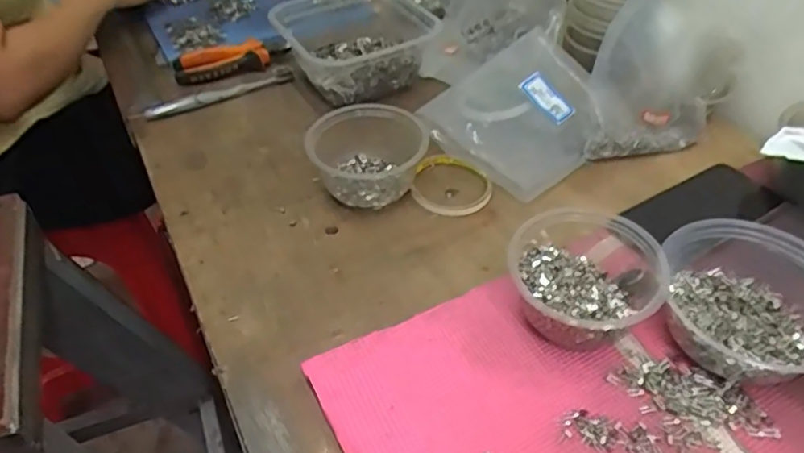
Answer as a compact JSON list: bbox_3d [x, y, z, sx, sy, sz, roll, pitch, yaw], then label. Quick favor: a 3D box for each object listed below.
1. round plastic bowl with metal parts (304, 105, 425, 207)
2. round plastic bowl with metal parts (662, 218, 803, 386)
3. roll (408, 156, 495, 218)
[{"bbox_3d":[-0.034,-0.068,0.606,0.115,0.063,0.099,-6,44,-5],"label":"round plastic bowl with metal parts"},{"bbox_3d":[0.259,0.055,0.450,0.116,0.069,0.115,0,44,0],"label":"round plastic bowl with metal parts"},{"bbox_3d":[0.046,-0.043,0.616,0.075,0.013,0.083,-22,48,-16],"label":"roll"}]

